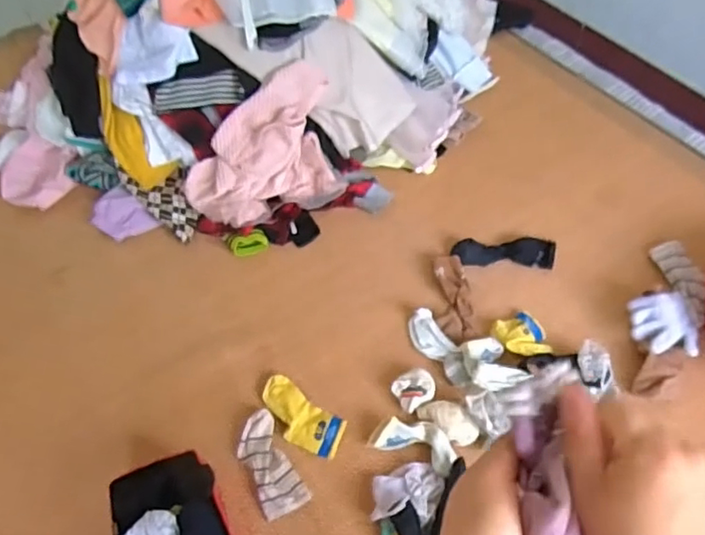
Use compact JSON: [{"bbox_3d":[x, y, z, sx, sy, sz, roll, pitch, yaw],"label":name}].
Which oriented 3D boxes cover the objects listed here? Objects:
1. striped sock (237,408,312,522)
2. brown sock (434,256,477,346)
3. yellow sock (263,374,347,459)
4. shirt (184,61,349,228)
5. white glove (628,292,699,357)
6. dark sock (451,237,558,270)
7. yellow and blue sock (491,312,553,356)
[{"bbox_3d":[-0.123,0.290,0.864,0.067,0.022,0.146,-26,63,-13],"label":"striped sock"},{"bbox_3d":[0.173,0.050,0.994,0.059,0.016,0.166,0,60,2],"label":"brown sock"},{"bbox_3d":[-0.081,0.235,0.911,0.149,0.020,0.073,31,66,18],"label":"yellow sock"},{"bbox_3d":[-0.167,-0.210,1.094,0.304,0.170,0.194,-21,59,-9],"label":"shirt"},{"bbox_3d":[0.481,0.086,0.900,0.089,0.024,0.093,5,61,5],"label":"white glove"},{"bbox_3d":[0.270,-0.031,1.040,0.180,0.014,0.062,2,61,3],"label":"dark sock"},{"bbox_3d":[0.274,0.107,0.954,0.085,0.025,0.079,-2,60,0],"label":"yellow and blue sock"}]

